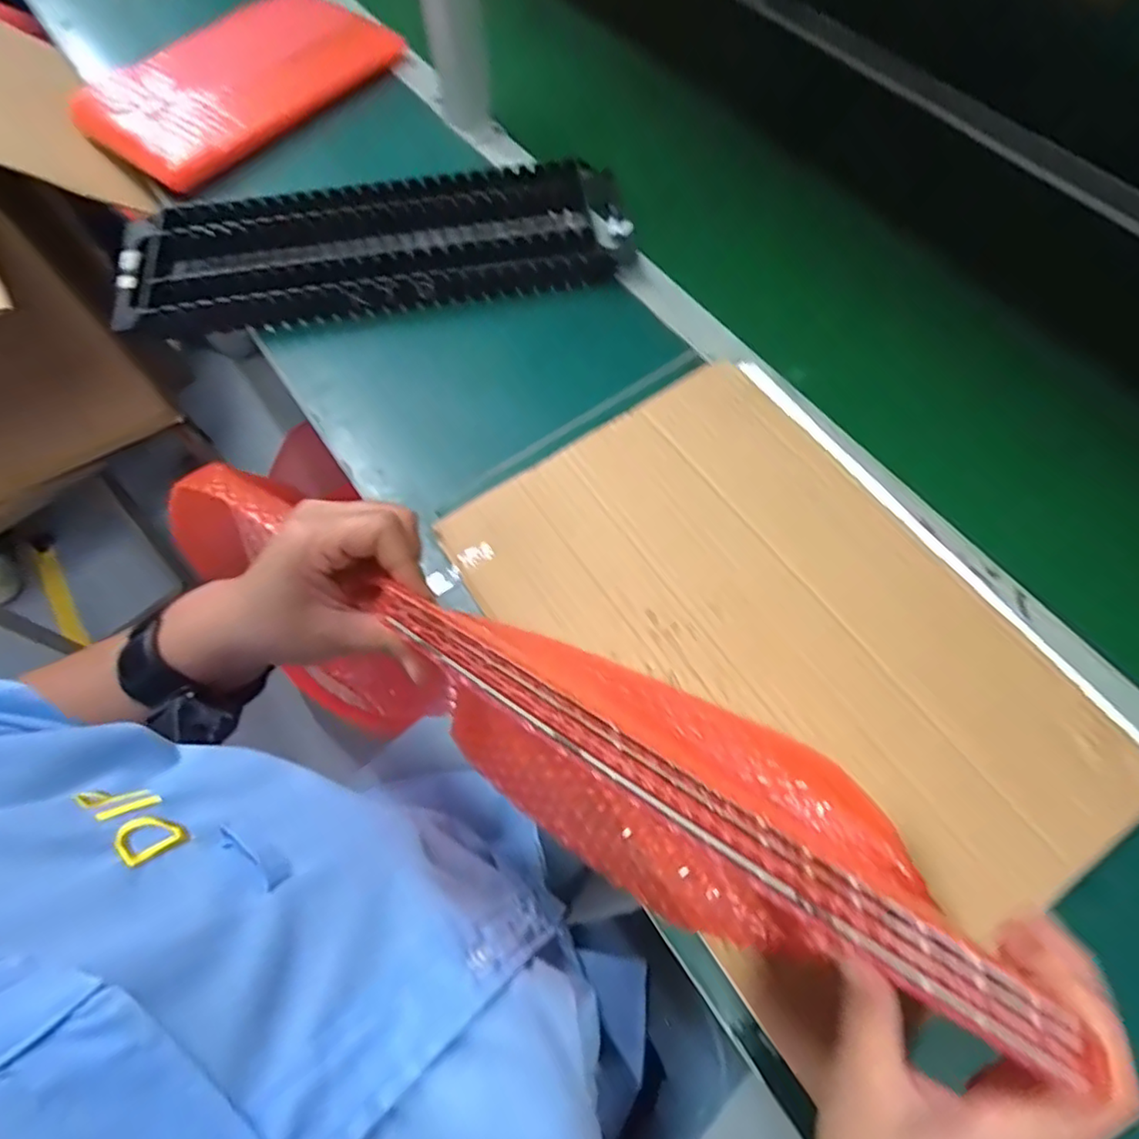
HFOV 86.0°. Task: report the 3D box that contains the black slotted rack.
[{"bbox_3d":[-0.179,-0.304,0.570,0.468,0.046,0.150,-10,65,-4],"label":"black slotted rack"}]

